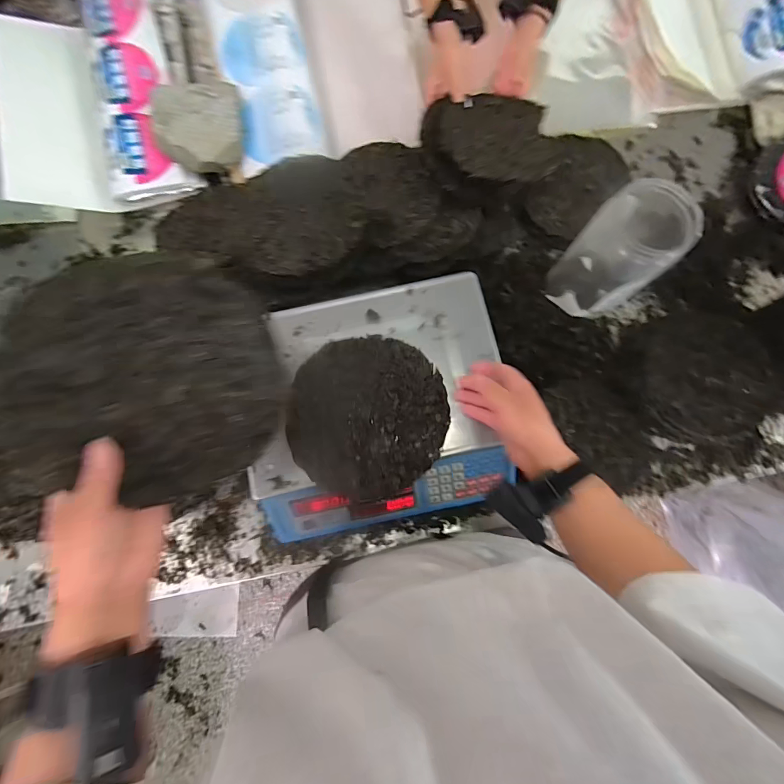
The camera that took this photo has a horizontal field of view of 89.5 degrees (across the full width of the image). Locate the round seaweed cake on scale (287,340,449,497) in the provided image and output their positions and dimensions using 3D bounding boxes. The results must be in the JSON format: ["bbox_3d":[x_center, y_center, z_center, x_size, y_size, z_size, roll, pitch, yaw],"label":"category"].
[{"bbox_3d":[-0.028,0.029,0.477,0.184,0.021,0.186,0,83,0],"label":"round seaweed cake on scale"}]

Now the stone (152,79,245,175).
[{"bbox_3d":[-0.340,-0.480,0.707,0.145,0.048,0.148,0,80,1],"label":"stone"}]

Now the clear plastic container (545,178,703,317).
[{"bbox_3d":[0.339,-0.207,0.590,0.131,0.194,0.117,-33,82,-5],"label":"clear plastic container"}]

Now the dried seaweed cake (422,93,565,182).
[{"bbox_3d":[0.162,-0.412,0.647,0.209,0.030,0.182,-18,72,-12],"label":"dried seaweed cake"}]

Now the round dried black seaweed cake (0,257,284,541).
[{"bbox_3d":[-0.192,-0.004,0.305,0.203,0.008,0.184,-9,100,-29],"label":"round dried black seaweed cake"}]

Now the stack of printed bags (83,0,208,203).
[{"bbox_3d":[-0.480,-0.566,0.726,0.163,0.031,0.434,-17,83,-2],"label":"stack of printed bags"}]

